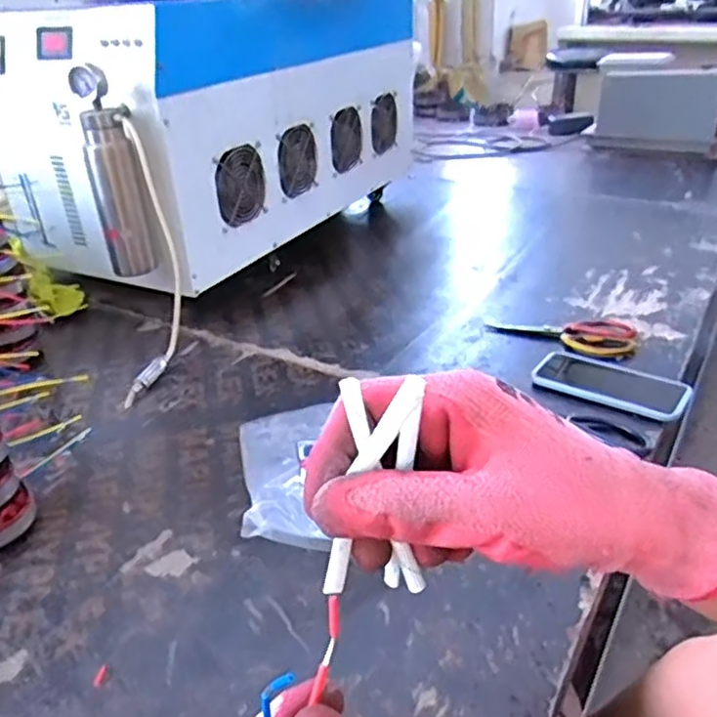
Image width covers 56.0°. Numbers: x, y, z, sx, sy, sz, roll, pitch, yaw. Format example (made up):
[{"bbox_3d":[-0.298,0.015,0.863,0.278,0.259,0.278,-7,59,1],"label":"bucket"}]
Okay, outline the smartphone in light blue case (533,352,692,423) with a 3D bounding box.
[{"bbox_3d":[0.303,0.025,0.807,0.170,0.014,0.092,17,35,31],"label":"smartphone in light blue case"}]

